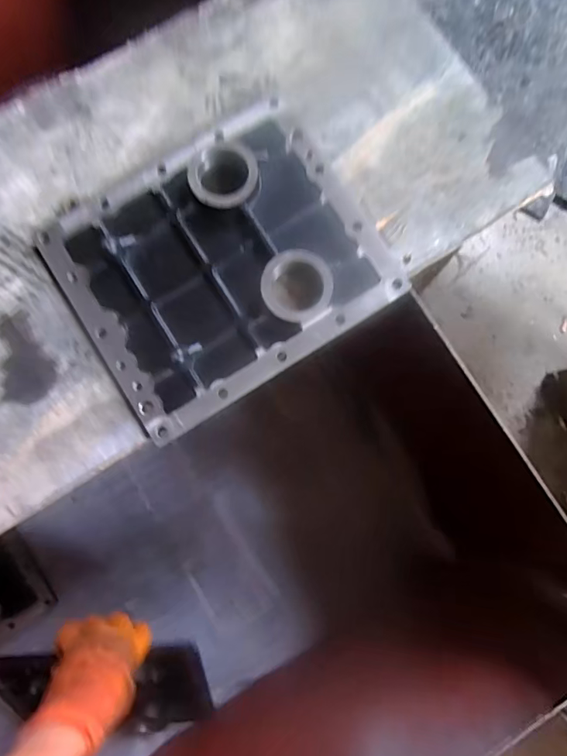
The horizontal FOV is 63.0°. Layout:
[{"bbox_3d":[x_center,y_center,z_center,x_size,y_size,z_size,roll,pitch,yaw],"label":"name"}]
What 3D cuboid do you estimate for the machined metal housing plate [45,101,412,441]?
[{"bbox_3d":[-0.052,-0.099,0.386,0.246,0.034,0.202,-32,85,-7],"label":"machined metal housing plate"}]

